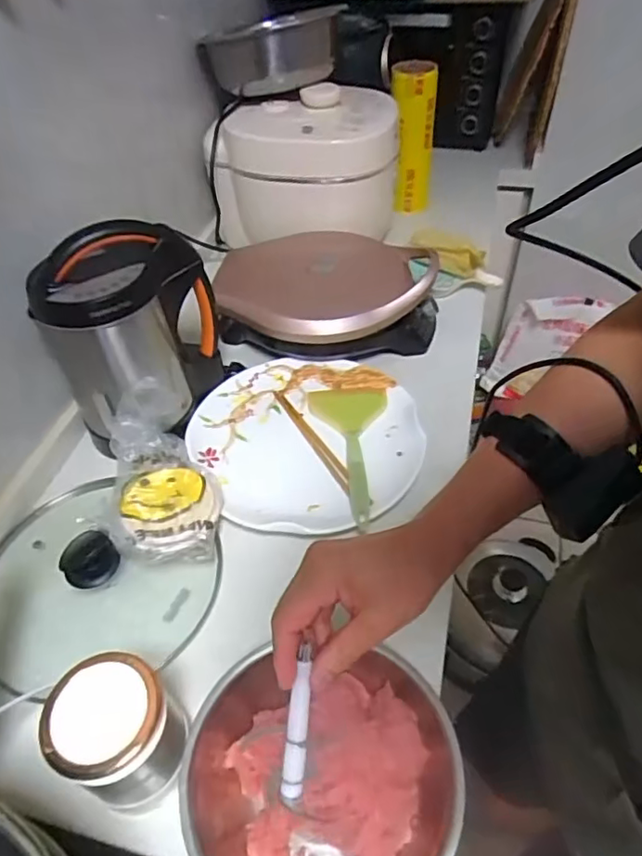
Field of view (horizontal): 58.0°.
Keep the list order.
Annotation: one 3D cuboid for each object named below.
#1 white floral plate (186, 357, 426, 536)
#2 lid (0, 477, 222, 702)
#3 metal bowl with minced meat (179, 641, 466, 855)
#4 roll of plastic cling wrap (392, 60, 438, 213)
[{"bbox_3d":[-0.018,0.009,0.813,0.304,0.029,0.315,-2,47,2],"label":"white floral plate"},{"bbox_3d":[-0.268,0.174,0.654,0.256,0.082,0.237,-2,47,2],"label":"lid"},{"bbox_3d":[-0.003,0.312,0.498,0.222,0.078,0.198,2,47,6],"label":"metal bowl with minced meat"},{"bbox_3d":[0.197,-0.621,1.256,0.089,0.273,0.104,4,47,7],"label":"roll of plastic cling wrap"}]

